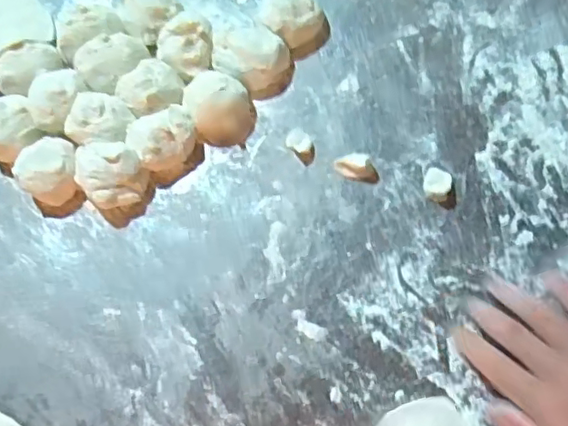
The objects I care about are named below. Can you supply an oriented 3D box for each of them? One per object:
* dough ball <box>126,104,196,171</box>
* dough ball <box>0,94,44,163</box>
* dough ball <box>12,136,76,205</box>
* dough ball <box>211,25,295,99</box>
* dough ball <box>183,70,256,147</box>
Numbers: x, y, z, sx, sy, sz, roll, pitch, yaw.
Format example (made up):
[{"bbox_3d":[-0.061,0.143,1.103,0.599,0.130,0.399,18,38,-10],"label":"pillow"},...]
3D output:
[{"bbox_3d":[-0.096,-0.059,0.502,0.054,0.038,0.044,-31,72,-4],"label":"dough ball"},{"bbox_3d":[-0.229,-0.070,0.510,0.046,0.039,0.047,-2,73,6],"label":"dough ball"},{"bbox_3d":[-0.191,-0.035,0.501,0.045,0.032,0.050,36,80,15],"label":"dough ball"},{"bbox_3d":[-0.027,-0.132,0.518,0.063,0.038,0.049,31,79,14],"label":"dough ball"},{"bbox_3d":[-0.054,-0.090,0.511,0.053,0.038,0.064,-28,72,-3],"label":"dough ball"}]

